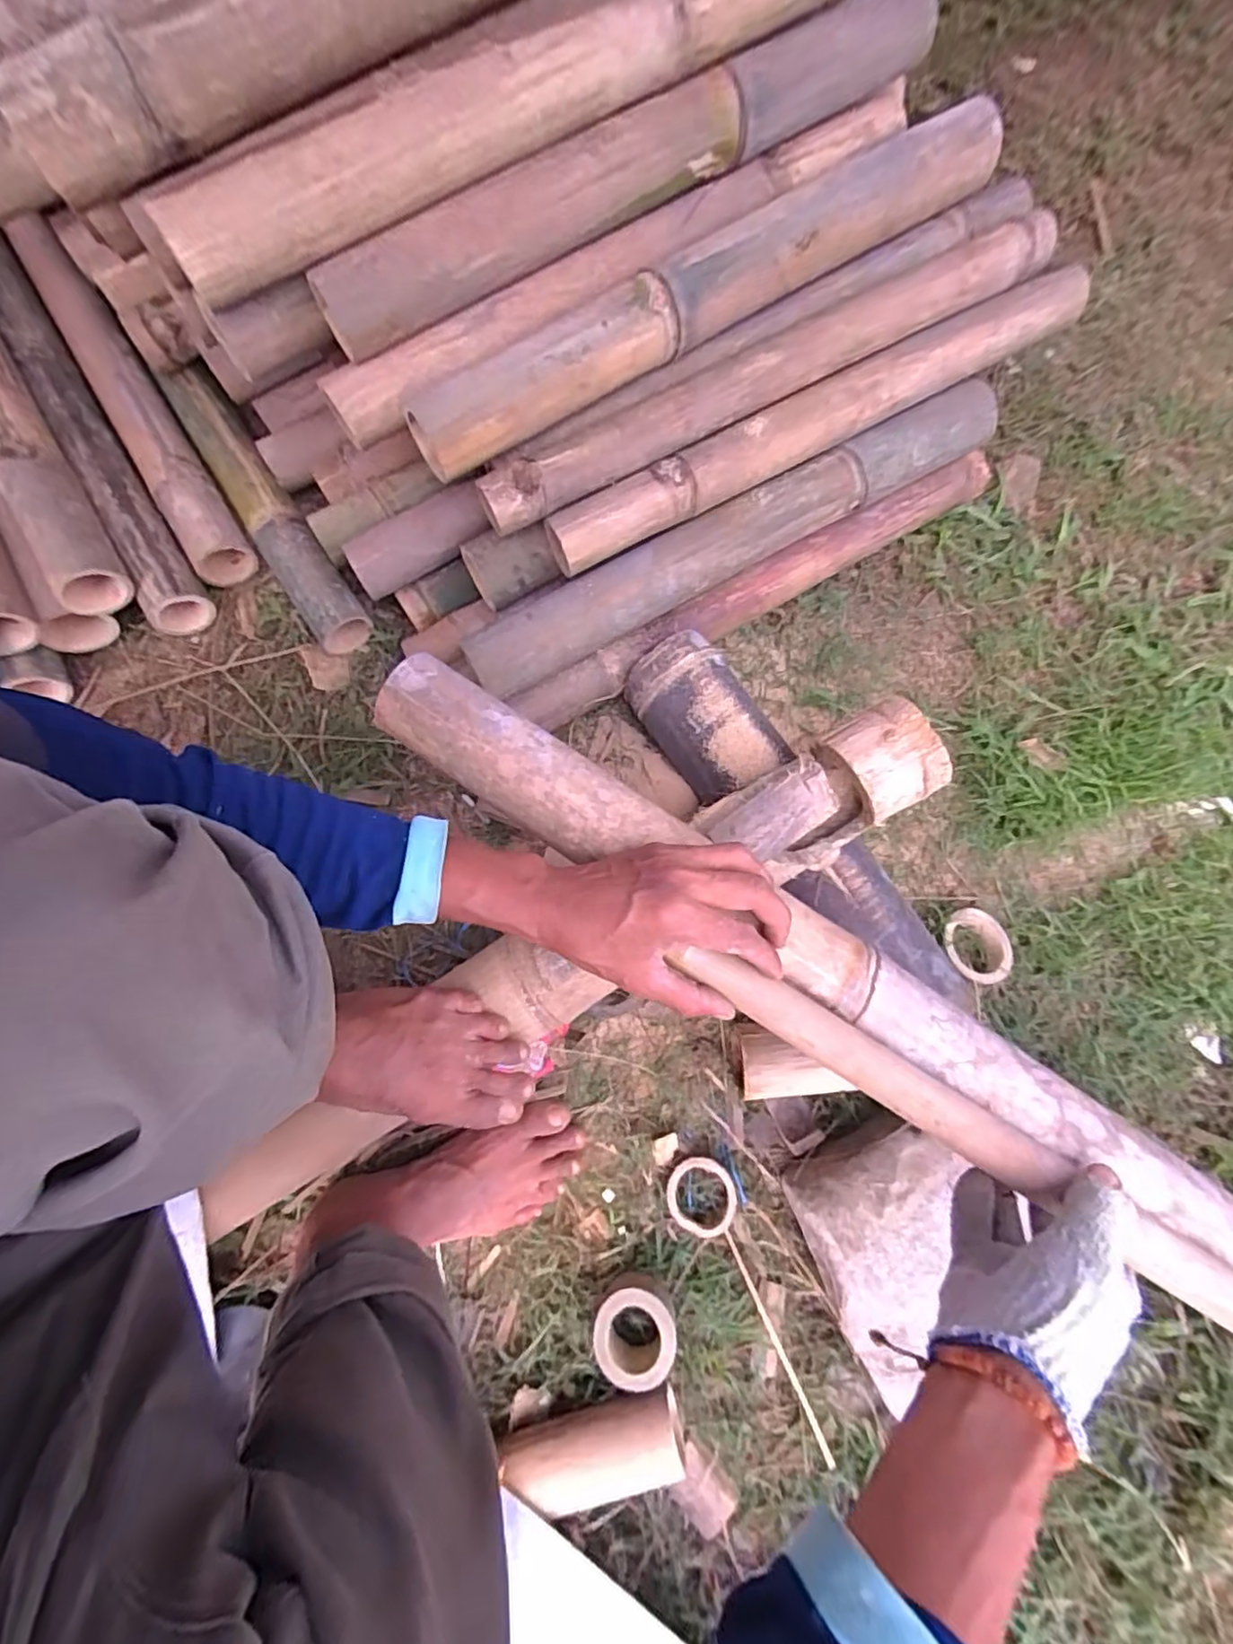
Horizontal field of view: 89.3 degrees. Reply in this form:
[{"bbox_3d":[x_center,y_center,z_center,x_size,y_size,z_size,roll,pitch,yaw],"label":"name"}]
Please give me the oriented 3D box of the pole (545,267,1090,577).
[{"bbox_3d":[0.205,-0.392,0.603,0.594,0.056,0.048,-27,78,-8],"label":"pole"}]

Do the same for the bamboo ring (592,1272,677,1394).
[{"bbox_3d":[0.015,0.427,0.525,0.066,0.044,0.064,0,76,-1],"label":"bamboo ring"}]

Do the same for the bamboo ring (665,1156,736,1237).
[{"bbox_3d":[0.077,0.340,0.565,0.060,0.015,0.064,0,76,-1],"label":"bamboo ring"}]

